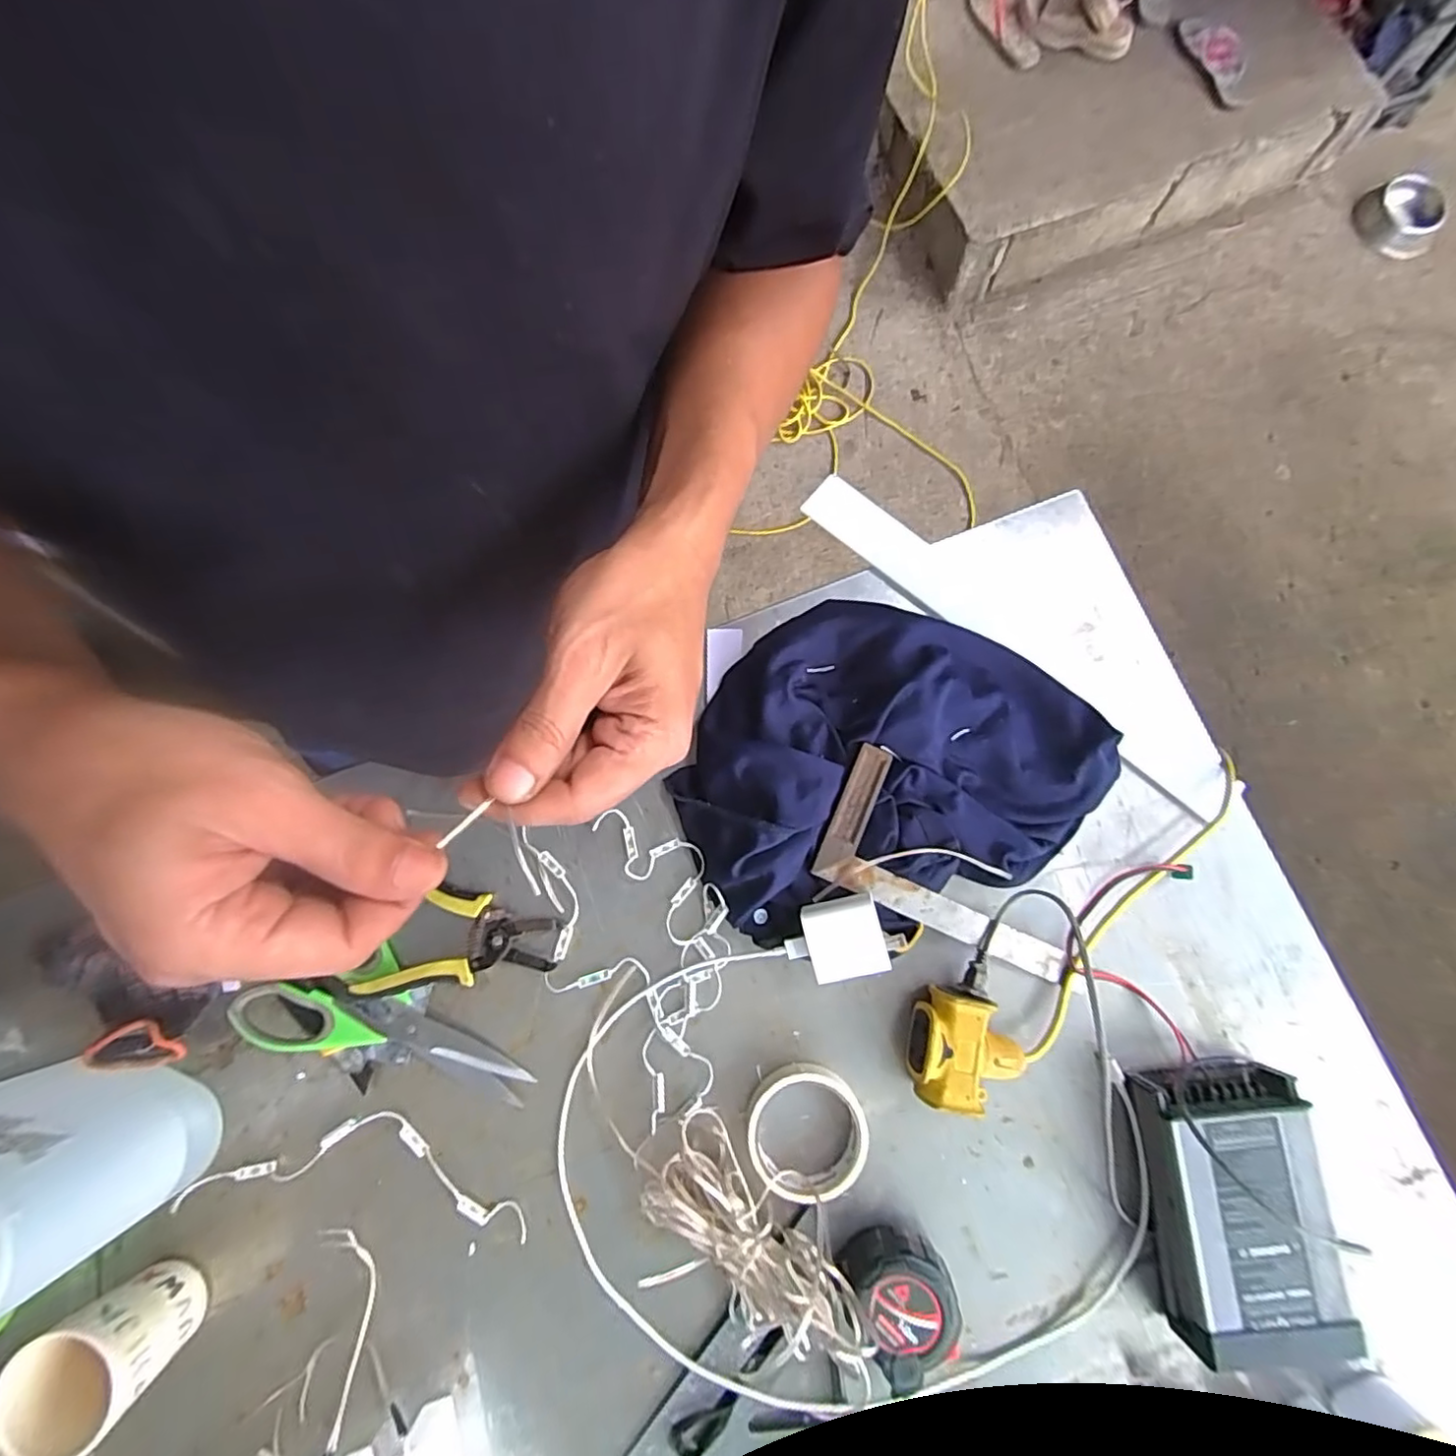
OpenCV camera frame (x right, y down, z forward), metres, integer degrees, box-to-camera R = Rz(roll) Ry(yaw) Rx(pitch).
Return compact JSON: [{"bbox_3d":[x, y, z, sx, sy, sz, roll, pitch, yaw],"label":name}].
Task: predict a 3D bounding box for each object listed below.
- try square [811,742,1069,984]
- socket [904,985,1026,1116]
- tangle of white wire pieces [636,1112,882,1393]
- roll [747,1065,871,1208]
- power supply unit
[{"bbox_3d":[0.185,0.111,0.517,0.223,0.009,0.111,25,79,-6],"label":"try square"},{"bbox_3d":[0.182,0.247,0.493,0.078,0.046,0.083,14,80,3],"label":"socket"},{"bbox_3d":[0.008,0.386,0.466,0.110,0.044,0.185,-41,82,-7],"label":"tangle of white wire pieces"},{"bbox_3d":[0.060,0.309,0.490,0.088,0.029,0.086,-9,80,-2],"label":"roll"},{"bbox_3d":[0.373,0.349,0.470,0.113,0.054,0.178,-3,79,-1],"label":"power supply unit"}]

